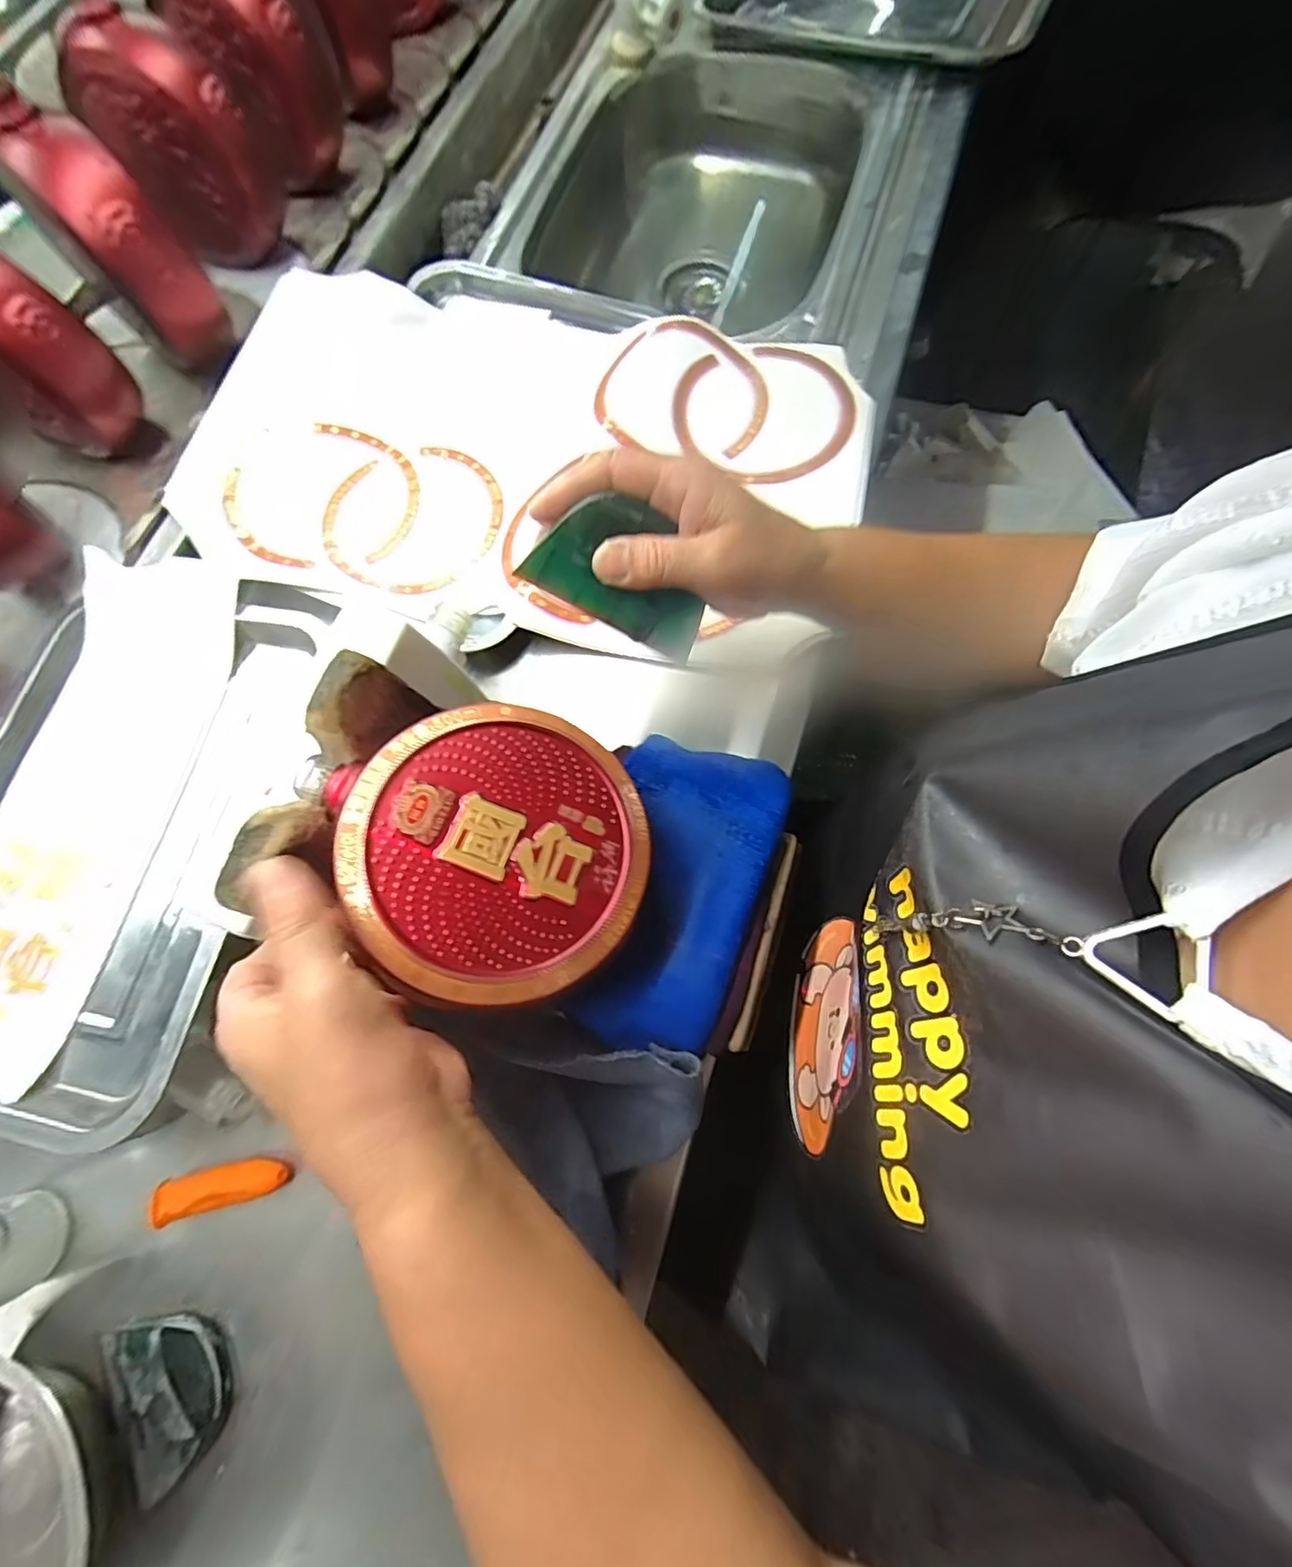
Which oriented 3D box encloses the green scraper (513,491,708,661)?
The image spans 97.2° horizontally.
[{"bbox_3d":[-0.007,-0.103,0.281,0.093,0.007,0.055,23,116,-25],"label":"green scraper"}]

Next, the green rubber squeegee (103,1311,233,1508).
[{"bbox_3d":[-0.246,0.315,0.297,0.055,0.012,0.076,-28,75,-7],"label":"green rubber squeegee"}]

